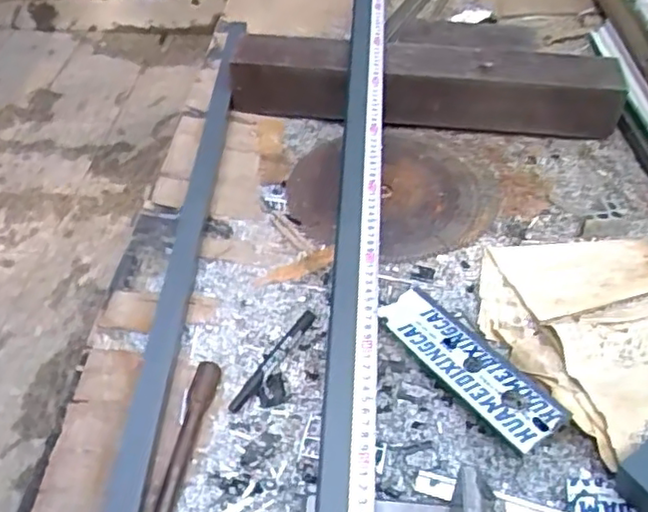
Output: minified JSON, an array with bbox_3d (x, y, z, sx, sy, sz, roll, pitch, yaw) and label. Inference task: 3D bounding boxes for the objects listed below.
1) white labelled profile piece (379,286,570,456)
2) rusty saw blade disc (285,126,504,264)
[{"bbox_3d":[0.136,0.104,0.654,0.059,0.034,0.204,-26,51,-23],"label":"white labelled profile piece"},{"bbox_3d":[0.085,-0.085,0.856,0.243,0.011,0.248,0,45,0],"label":"rusty saw blade disc"}]

